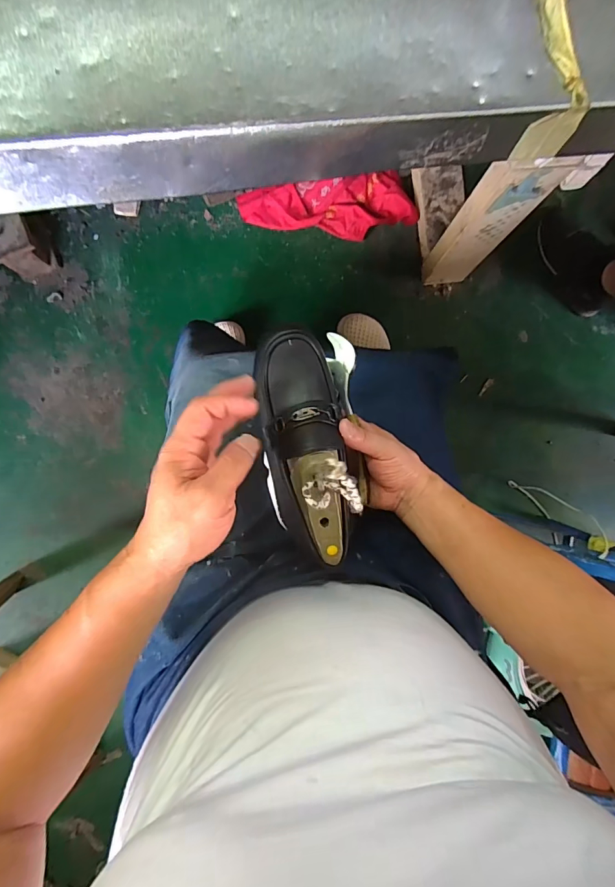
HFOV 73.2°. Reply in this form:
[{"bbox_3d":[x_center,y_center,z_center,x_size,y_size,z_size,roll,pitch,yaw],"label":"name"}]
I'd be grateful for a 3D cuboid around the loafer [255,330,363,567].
[{"bbox_3d":[-0.002,0.003,0.391,0.077,0.094,0.208,-11,86,-2],"label":"loafer"}]

